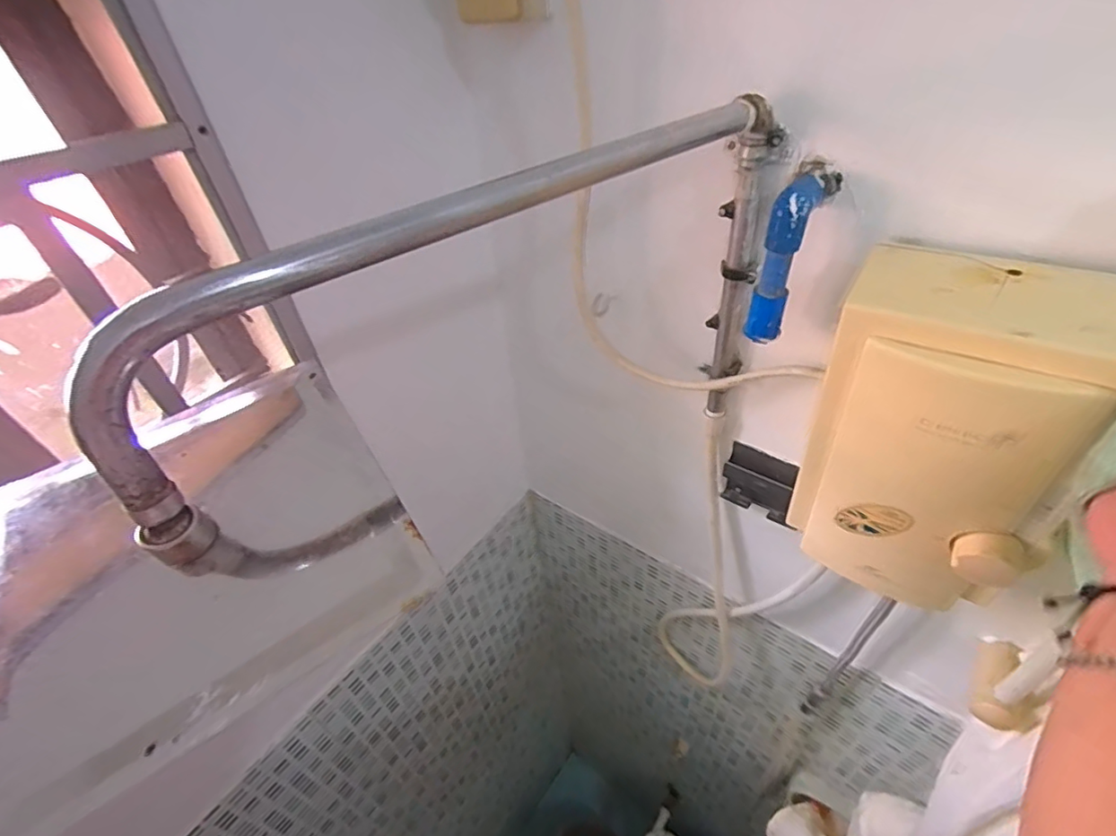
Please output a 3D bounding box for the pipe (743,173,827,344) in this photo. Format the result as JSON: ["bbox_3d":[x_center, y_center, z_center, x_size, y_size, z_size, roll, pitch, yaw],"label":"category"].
[{"bbox_3d":[0.182,-0.127,0.420,0.031,0.122,0.057,16,45,22],"label":"pipe"}]

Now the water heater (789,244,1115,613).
[{"bbox_3d":[0.287,0.027,0.397,0.164,0.280,0.084,30,51,33],"label":"water heater"}]

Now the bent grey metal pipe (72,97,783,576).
[{"bbox_3d":[-0.023,-0.075,0.334,0.475,0.220,0.040,-39,49,-15],"label":"bent grey metal pipe"}]

